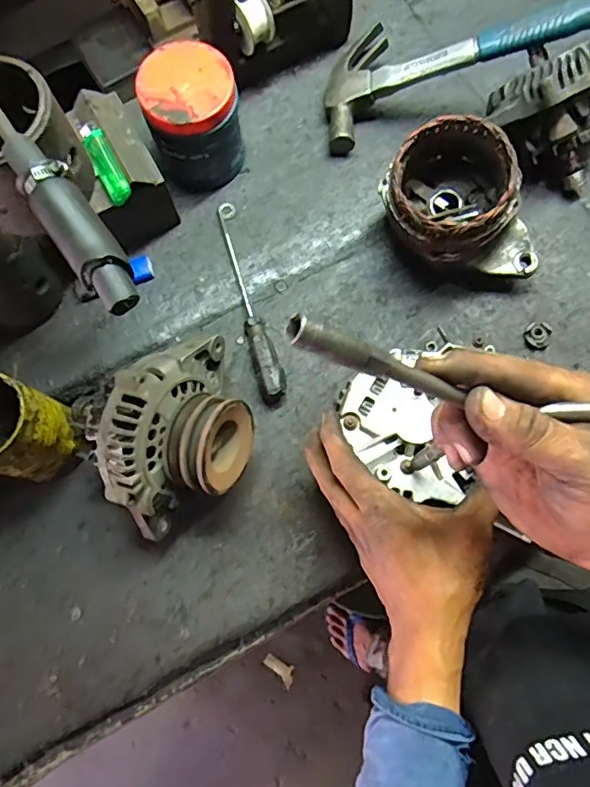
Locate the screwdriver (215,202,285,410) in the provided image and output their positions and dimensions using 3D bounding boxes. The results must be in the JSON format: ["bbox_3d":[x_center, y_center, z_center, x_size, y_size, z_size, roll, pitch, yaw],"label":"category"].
[{"bbox_3d":[-0.046,-0.091,0.545,0.026,0.027,0.218,-16,75,-3],"label":"screwdriver"}]

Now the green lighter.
[{"bbox_3d":[-0.175,-0.212,0.496,0.022,0.017,0.081,-26,75,-6],"label":"green lighter"}]

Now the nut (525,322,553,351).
[{"bbox_3d":[0.239,-0.057,0.529,0.024,0.011,0.026,0,74,1],"label":"nut"}]

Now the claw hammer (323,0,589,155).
[{"bbox_3d":[0.188,-0.340,0.527,0.330,0.026,0.125,-6,72,26],"label":"claw hammer"}]

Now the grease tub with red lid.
[{"bbox_3d":[-0.100,-0.276,0.547,0.088,0.102,0.091,0,74,1],"label":"grease tub with red lid"}]

